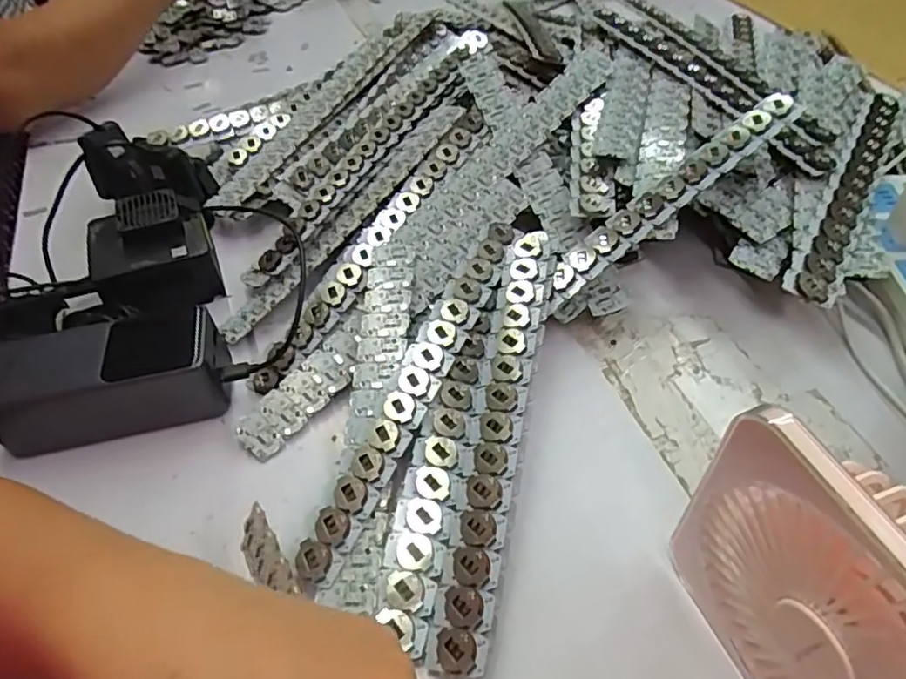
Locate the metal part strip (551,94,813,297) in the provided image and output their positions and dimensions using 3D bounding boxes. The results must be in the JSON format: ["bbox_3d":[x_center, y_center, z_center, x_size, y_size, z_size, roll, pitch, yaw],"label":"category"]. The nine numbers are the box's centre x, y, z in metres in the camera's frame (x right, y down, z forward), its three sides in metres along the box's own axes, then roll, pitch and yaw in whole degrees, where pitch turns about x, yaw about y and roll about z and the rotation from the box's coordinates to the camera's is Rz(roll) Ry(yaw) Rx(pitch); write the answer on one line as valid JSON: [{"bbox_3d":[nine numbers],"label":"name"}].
[{"bbox_3d":[0.140,-0.094,0.388,0.192,0.009,0.027,-38,54,-3],"label":"metal part strip"}]

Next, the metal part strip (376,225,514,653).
[{"bbox_3d":[0.001,0.032,0.349,0.026,0.006,0.253,11,59,7],"label":"metal part strip"}]

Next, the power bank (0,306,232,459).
[{"bbox_3d":[-0.204,0.022,0.364,0.130,0.051,0.057,-15,49,-7],"label":"power bank"}]

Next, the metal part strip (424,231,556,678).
[{"bbox_3d":[0.026,0.041,0.333,0.028,0.009,0.253,0,57,23],"label":"metal part strip"}]

